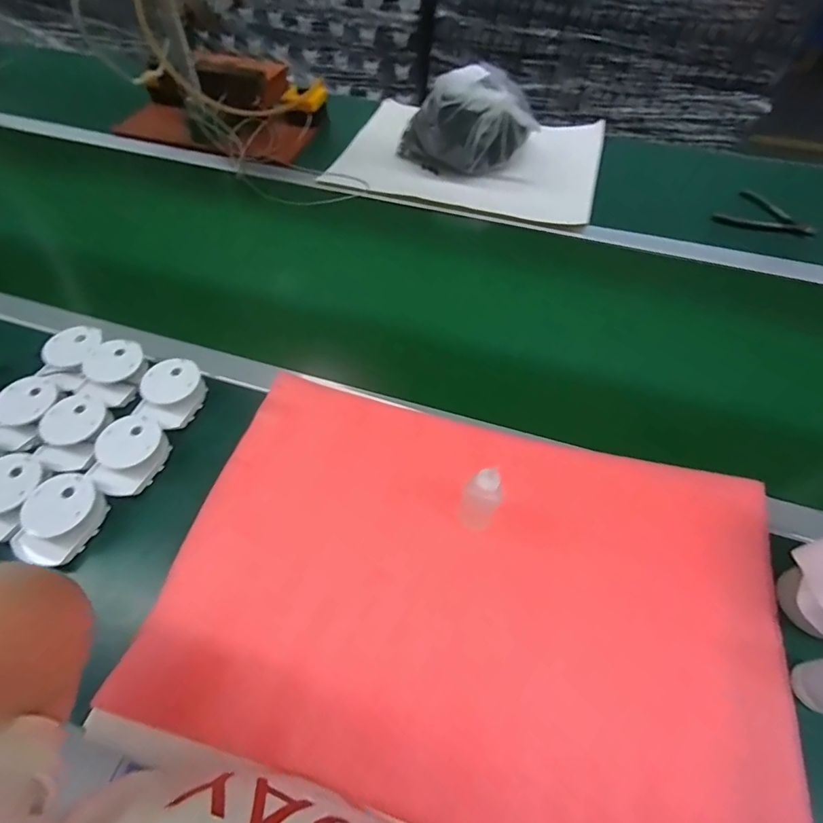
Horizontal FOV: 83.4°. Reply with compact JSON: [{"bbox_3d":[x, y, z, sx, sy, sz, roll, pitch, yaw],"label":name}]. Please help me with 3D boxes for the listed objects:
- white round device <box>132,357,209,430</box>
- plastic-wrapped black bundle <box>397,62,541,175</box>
[{"bbox_3d":[-0.283,-0.017,0.546,0.065,0.045,0.085,15,56,9],"label":"white round device"},{"bbox_3d":[0.099,-0.517,0.837,0.231,0.140,0.112,-3,54,-3],"label":"plastic-wrapped black bundle"}]

